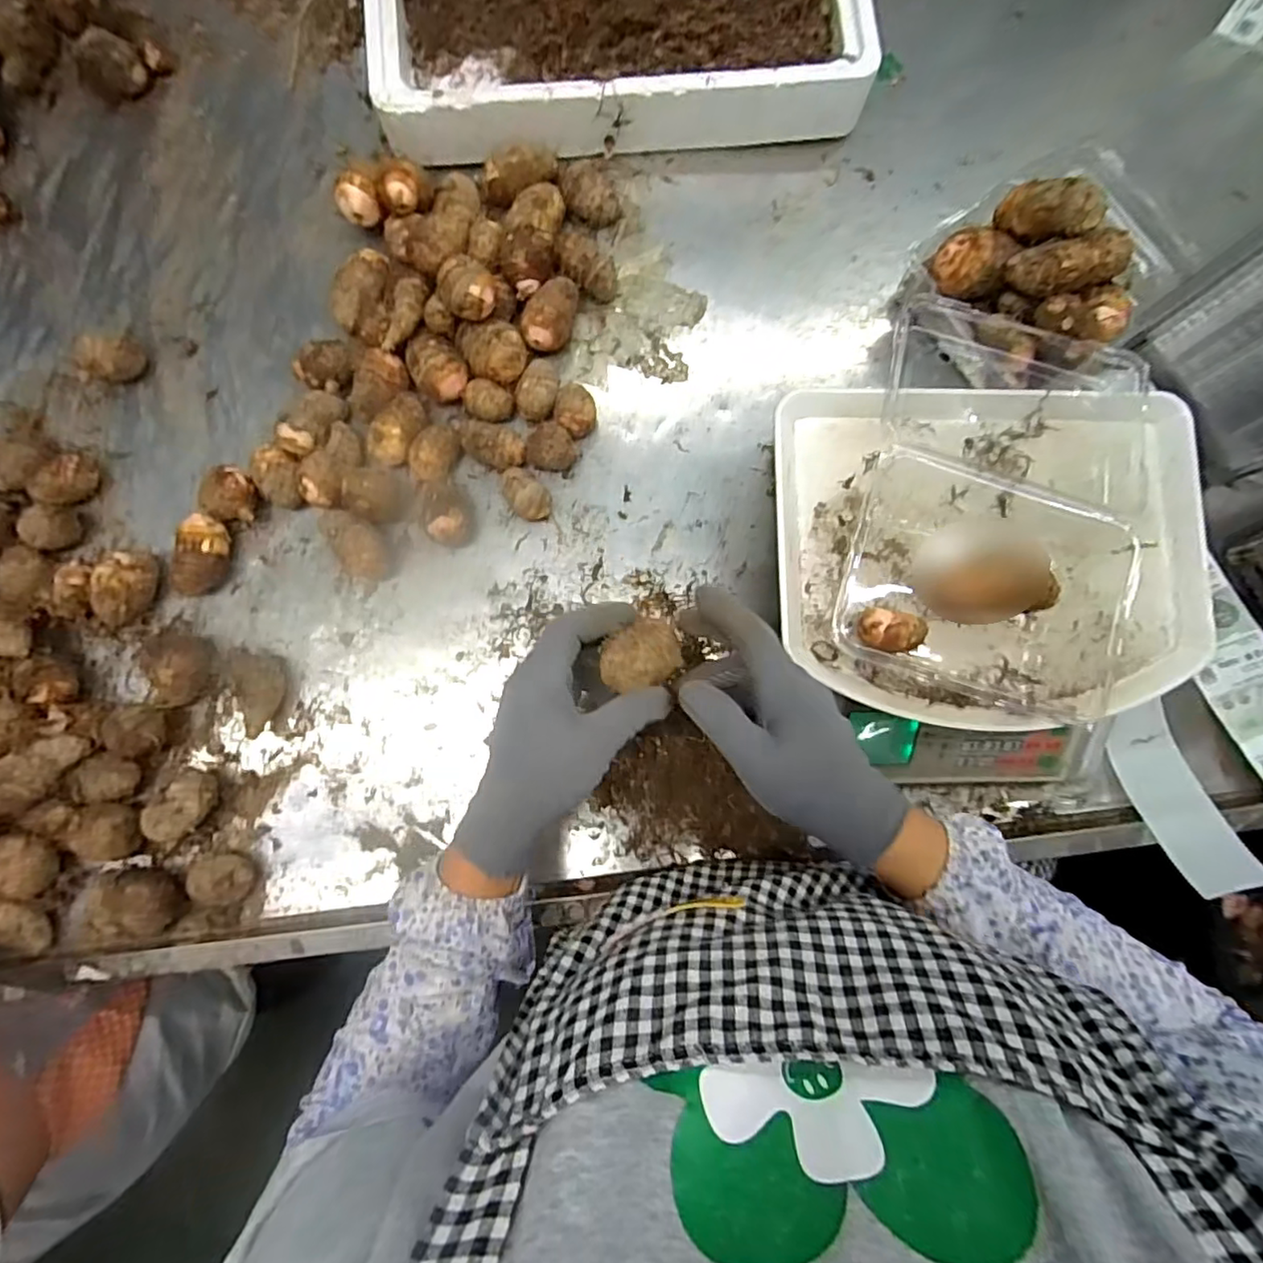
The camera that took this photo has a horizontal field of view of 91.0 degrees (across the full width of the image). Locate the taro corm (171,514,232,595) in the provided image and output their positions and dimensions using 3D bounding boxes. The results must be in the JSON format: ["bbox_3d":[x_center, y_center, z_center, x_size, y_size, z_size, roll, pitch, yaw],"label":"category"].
[{"bbox_3d":[-0.354,-0.061,0.518,0.033,0.036,0.064,4,81,0],"label":"taro corm"}]

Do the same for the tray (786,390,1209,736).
[{"bbox_3d":[0.241,-0.055,0.418,0.284,0.034,0.232,-3,82,0],"label":"tray"}]

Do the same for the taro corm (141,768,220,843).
[{"bbox_3d":[-0.348,0.138,0.488,0.032,0.036,0.056,40,83,5],"label":"taro corm"}]

